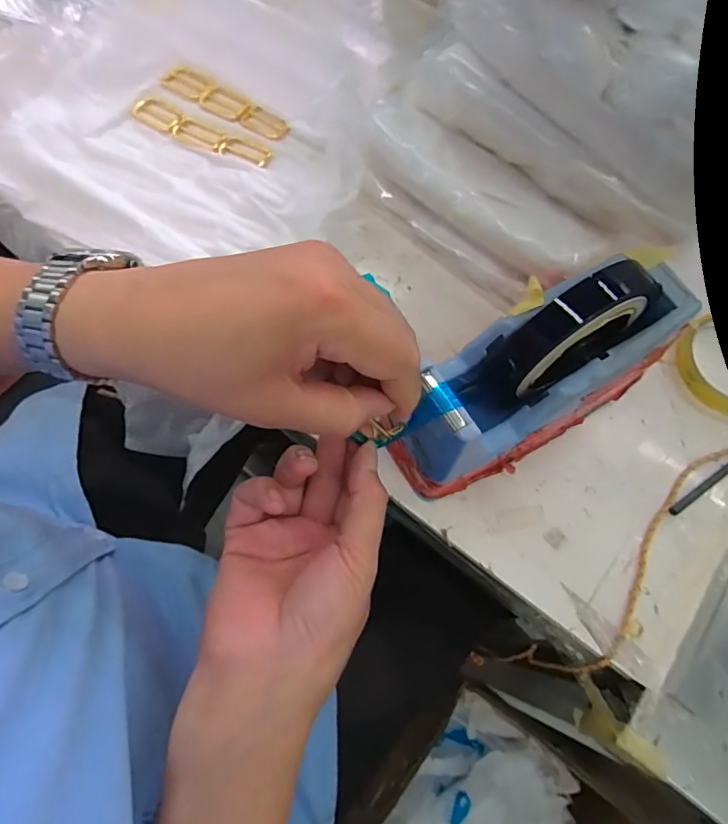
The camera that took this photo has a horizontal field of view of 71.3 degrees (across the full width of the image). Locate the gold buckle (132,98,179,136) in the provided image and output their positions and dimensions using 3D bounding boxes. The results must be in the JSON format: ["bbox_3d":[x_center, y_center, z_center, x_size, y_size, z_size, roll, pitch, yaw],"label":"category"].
[{"bbox_3d":[-0.189,-0.274,0.471,0.051,0.007,0.028,27,69,8],"label":"gold buckle"}]

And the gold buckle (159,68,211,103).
[{"bbox_3d":[-0.171,-0.317,0.489,0.042,0.004,0.028,33,70,10],"label":"gold buckle"}]

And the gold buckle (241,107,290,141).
[{"bbox_3d":[-0.093,-0.271,0.474,0.047,0.004,0.025,32,70,9],"label":"gold buckle"}]

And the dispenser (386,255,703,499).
[{"bbox_3d":[0.110,-0.025,0.327,0.196,0.114,0.077,-28,72,-13],"label":"dispenser"}]

